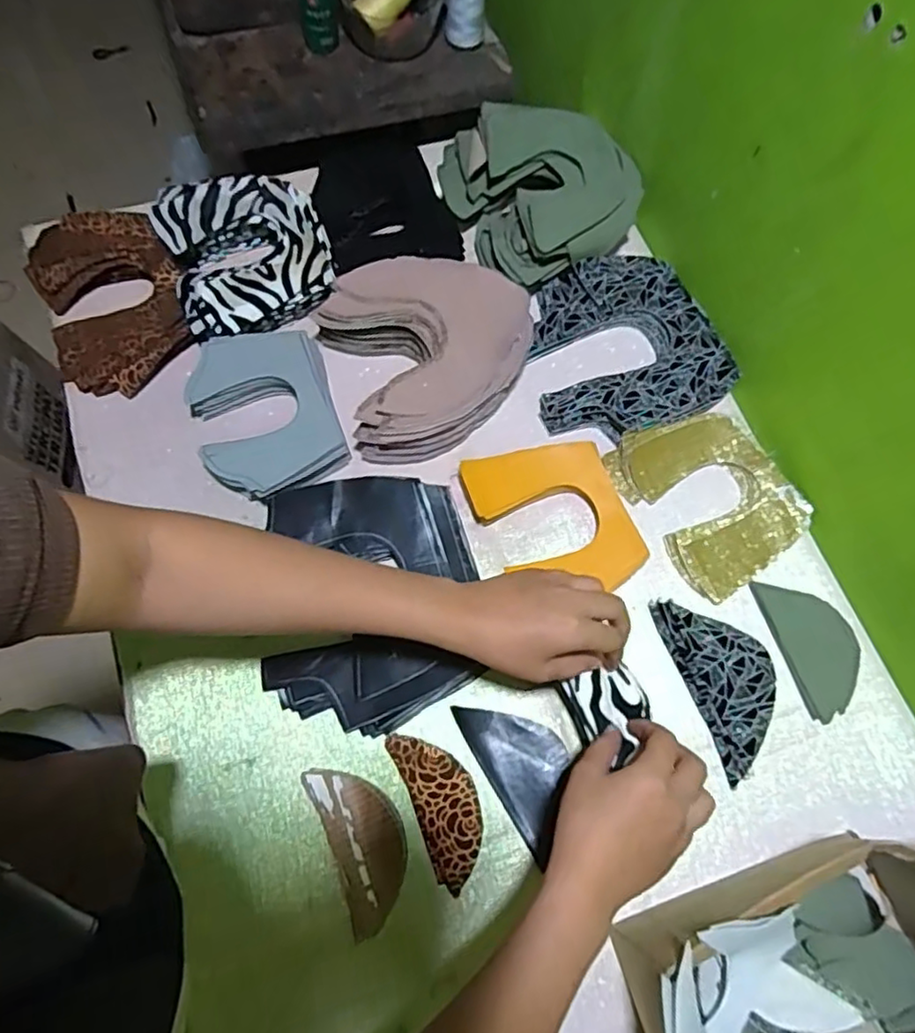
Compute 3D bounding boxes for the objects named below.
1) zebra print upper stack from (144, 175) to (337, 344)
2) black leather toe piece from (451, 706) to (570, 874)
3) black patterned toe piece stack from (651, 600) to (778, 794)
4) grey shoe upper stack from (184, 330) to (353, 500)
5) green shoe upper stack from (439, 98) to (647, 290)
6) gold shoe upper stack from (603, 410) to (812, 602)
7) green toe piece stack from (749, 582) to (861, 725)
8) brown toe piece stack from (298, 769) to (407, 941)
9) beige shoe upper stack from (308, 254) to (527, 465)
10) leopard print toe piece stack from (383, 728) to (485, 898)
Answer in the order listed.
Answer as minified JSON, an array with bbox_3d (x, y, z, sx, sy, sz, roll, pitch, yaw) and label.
[{"bbox_3d":[-0.202,-0.255,0.624,0.151,0.039,0.158,-16,69,-7],"label":"zebra print upper stack"},{"bbox_3d":[0.054,0.194,0.509,0.062,0.005,0.120,-29,71,-12],"label":"black leather toe piece"},{"bbox_3d":[0.225,0.132,0.539,0.073,0.014,0.146,-18,70,-8],"label":"black patterned toe piece stack"},{"bbox_3d":[-0.174,-0.096,0.589,0.130,0.034,0.161,-23,70,-10],"label":"grey shoe upper stack"},{"bbox_3d":[0.094,-0.333,0.662,0.190,0.067,0.171,-17,72,-10],"label":"green shoe upper stack"},{"bbox_3d":[0.233,-0.021,0.590,0.132,0.022,0.162,-28,71,-12],"label":"gold shoe upper stack"},{"bbox_3d":[0.303,0.106,0.547,0.057,0.011,0.115,-17,69,-8],"label":"green toe piece stack"},{"bbox_3d":[-0.069,0.240,0.484,0.055,0.011,0.117,-23,70,-10],"label":"brown toe piece stack"},{"bbox_3d":[-0.024,-0.155,0.608,0.181,0.060,0.175,-16,69,-7],"label":"beige shoe upper stack"},{"bbox_3d":[-0.010,0.218,0.495,0.048,0.012,0.113,-22,70,-9],"label":"leopard print toe piece stack"}]

